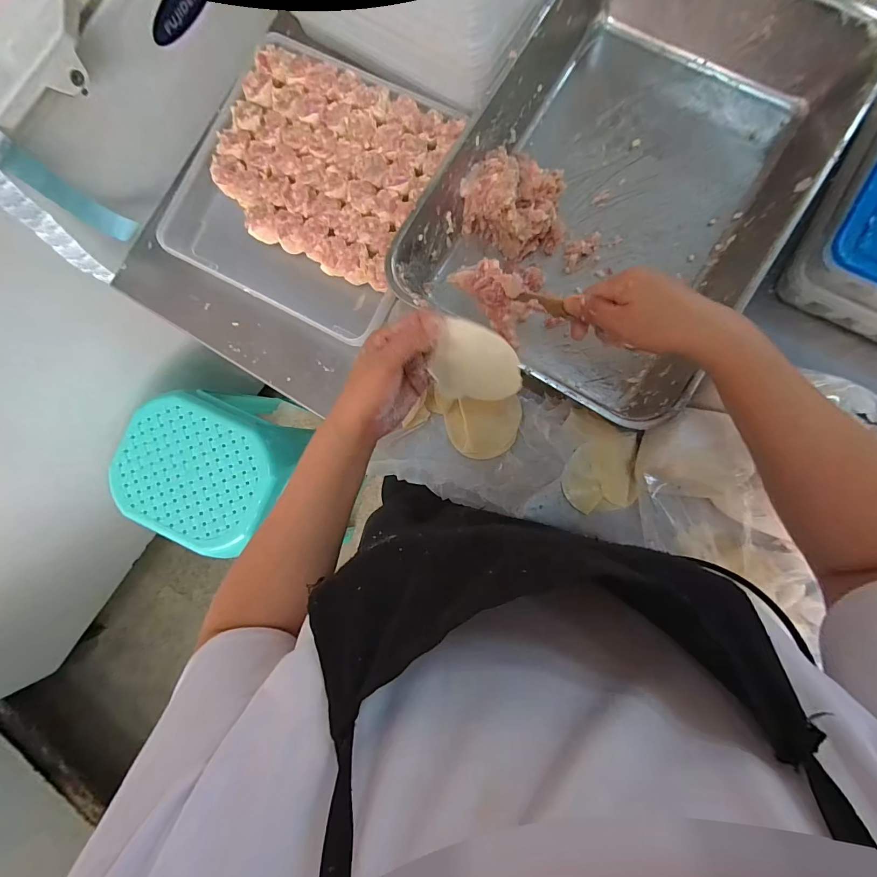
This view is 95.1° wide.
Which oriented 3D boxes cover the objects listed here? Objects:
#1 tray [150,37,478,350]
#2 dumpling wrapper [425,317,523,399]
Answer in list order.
[{"bbox_3d":[-0.155,-0.307,0.505,0.294,0.057,0.293,27,88,6],"label":"tray"},{"bbox_3d":[0.029,-0.061,0.332,0.075,0.076,0.007,6,51,24],"label":"dumpling wrapper"}]

